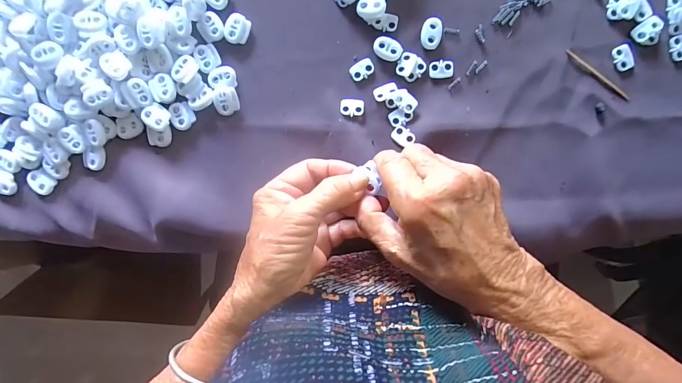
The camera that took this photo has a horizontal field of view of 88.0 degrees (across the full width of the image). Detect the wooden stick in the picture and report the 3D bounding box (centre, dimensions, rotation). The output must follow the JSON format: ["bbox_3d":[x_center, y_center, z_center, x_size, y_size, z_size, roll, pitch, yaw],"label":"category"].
[{"bbox_3d":[0.197,-0.090,0.270,0.060,0.004,0.005,37,97,-3],"label":"wooden stick"}]

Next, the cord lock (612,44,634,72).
[{"bbox_3d":[0.213,-0.101,0.266,0.011,0.004,0.019,-19,96,4],"label":"cord lock"}]

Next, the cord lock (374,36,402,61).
[{"bbox_3d":[0.036,-0.111,0.274,0.023,0.005,0.016,24,98,-1],"label":"cord lock"}]

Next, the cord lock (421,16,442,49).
[{"bbox_3d":[0.069,-0.121,0.271,0.016,0.004,0.022,7,98,1],"label":"cord lock"}]

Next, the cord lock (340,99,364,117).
[{"bbox_3d":[0.009,-0.067,0.281,0.019,0.004,0.013,0,97,2],"label":"cord lock"}]

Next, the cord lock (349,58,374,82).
[{"bbox_3d":[0.017,-0.096,0.278,0.019,0.004,0.013,-29,95,5],"label":"cord lock"}]

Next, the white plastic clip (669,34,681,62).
[{"bbox_3d":[0.253,-0.107,0.262,0.013,0.004,0.018,-14,97,4],"label":"white plastic clip"}]

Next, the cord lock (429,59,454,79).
[{"bbox_3d":[0.078,-0.095,0.274,0.019,0.004,0.013,-2,97,2],"label":"cord lock"}]

